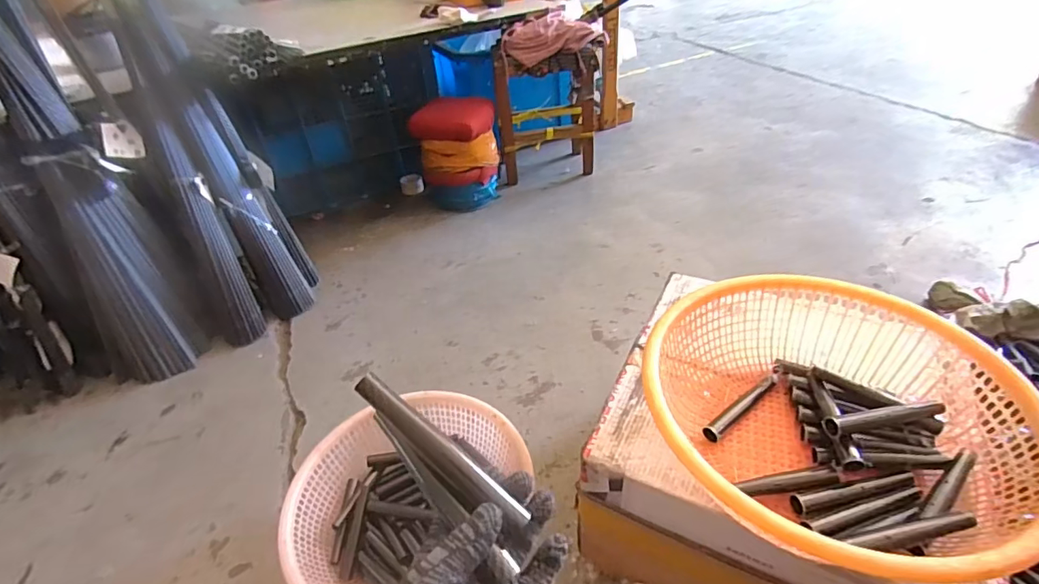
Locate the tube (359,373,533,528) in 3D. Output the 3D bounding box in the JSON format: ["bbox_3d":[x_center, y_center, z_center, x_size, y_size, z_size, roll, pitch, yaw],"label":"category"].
[{"bbox_3d":[-0.057,0.110,0.348,0.140,0.018,0.022,41,52,3],"label":"tube"}]

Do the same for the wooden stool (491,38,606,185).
[{"bbox_3d":[0.092,-0.628,1.772,0.338,0.446,0.217,-7,40,-2],"label":"wooden stool"}]

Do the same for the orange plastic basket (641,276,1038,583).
[{"bbox_3d":[0.360,0.150,0.615,0.398,0.128,0.385,21,47,28],"label":"orange plastic basket"}]

